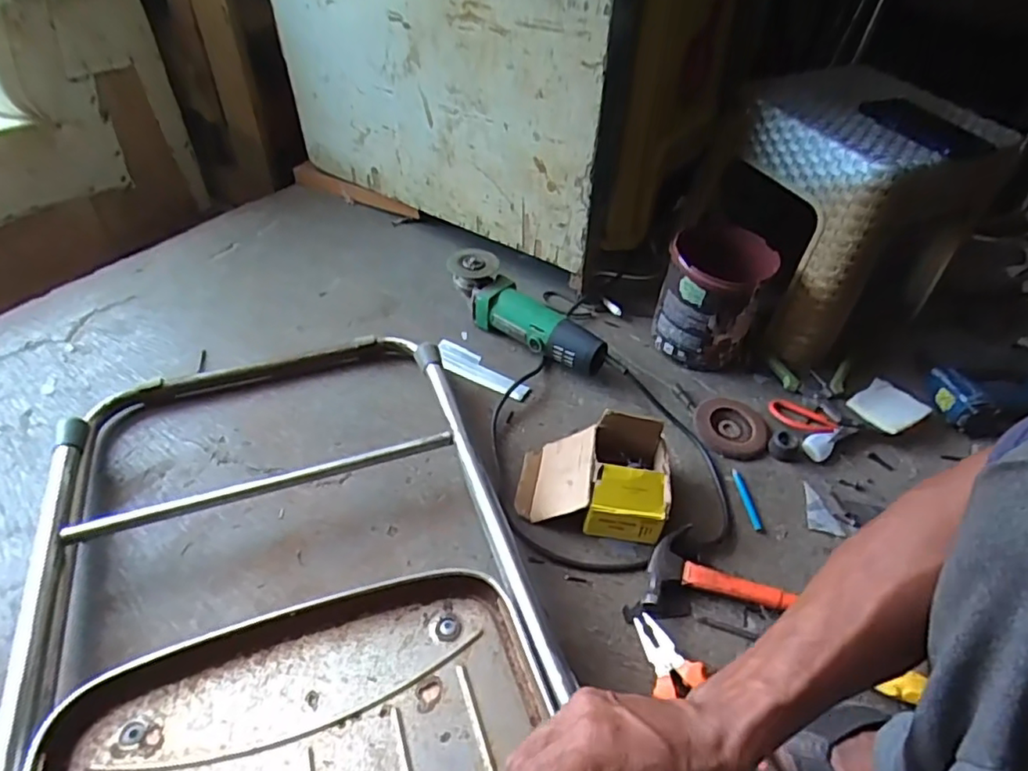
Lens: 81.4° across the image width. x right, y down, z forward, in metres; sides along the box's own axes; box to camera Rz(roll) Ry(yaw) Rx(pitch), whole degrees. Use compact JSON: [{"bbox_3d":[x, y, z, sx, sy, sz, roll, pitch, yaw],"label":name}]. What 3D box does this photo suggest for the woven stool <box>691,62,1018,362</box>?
[{"bbox_3d":[0.450,-0.256,0.881,0.311,0.285,0.288,-23,53,-25],"label":"woven stool"}]

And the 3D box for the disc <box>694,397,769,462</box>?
[{"bbox_3d":[0.281,0.055,0.775,0.090,0.010,0.092,14,47,8],"label":"disc"}]

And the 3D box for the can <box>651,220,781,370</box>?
[{"bbox_3d":[0.274,-0.123,0.839,0.128,0.158,0.136,3,47,-3],"label":"can"}]

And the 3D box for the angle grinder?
[{"bbox_3d":[0.011,-0.099,0.849,0.265,0.086,0.068,35,53,25],"label":"angle grinder"}]

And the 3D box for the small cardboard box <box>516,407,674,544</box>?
[{"bbox_3d":[0.090,0.093,0.669,0.160,0.085,0.118,10,47,4],"label":"small cardboard box"}]

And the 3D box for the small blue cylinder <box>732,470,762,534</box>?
[{"bbox_3d":[0.272,0.133,0.699,0.010,0.005,0.085,-1,47,-6],"label":"small blue cylinder"}]

